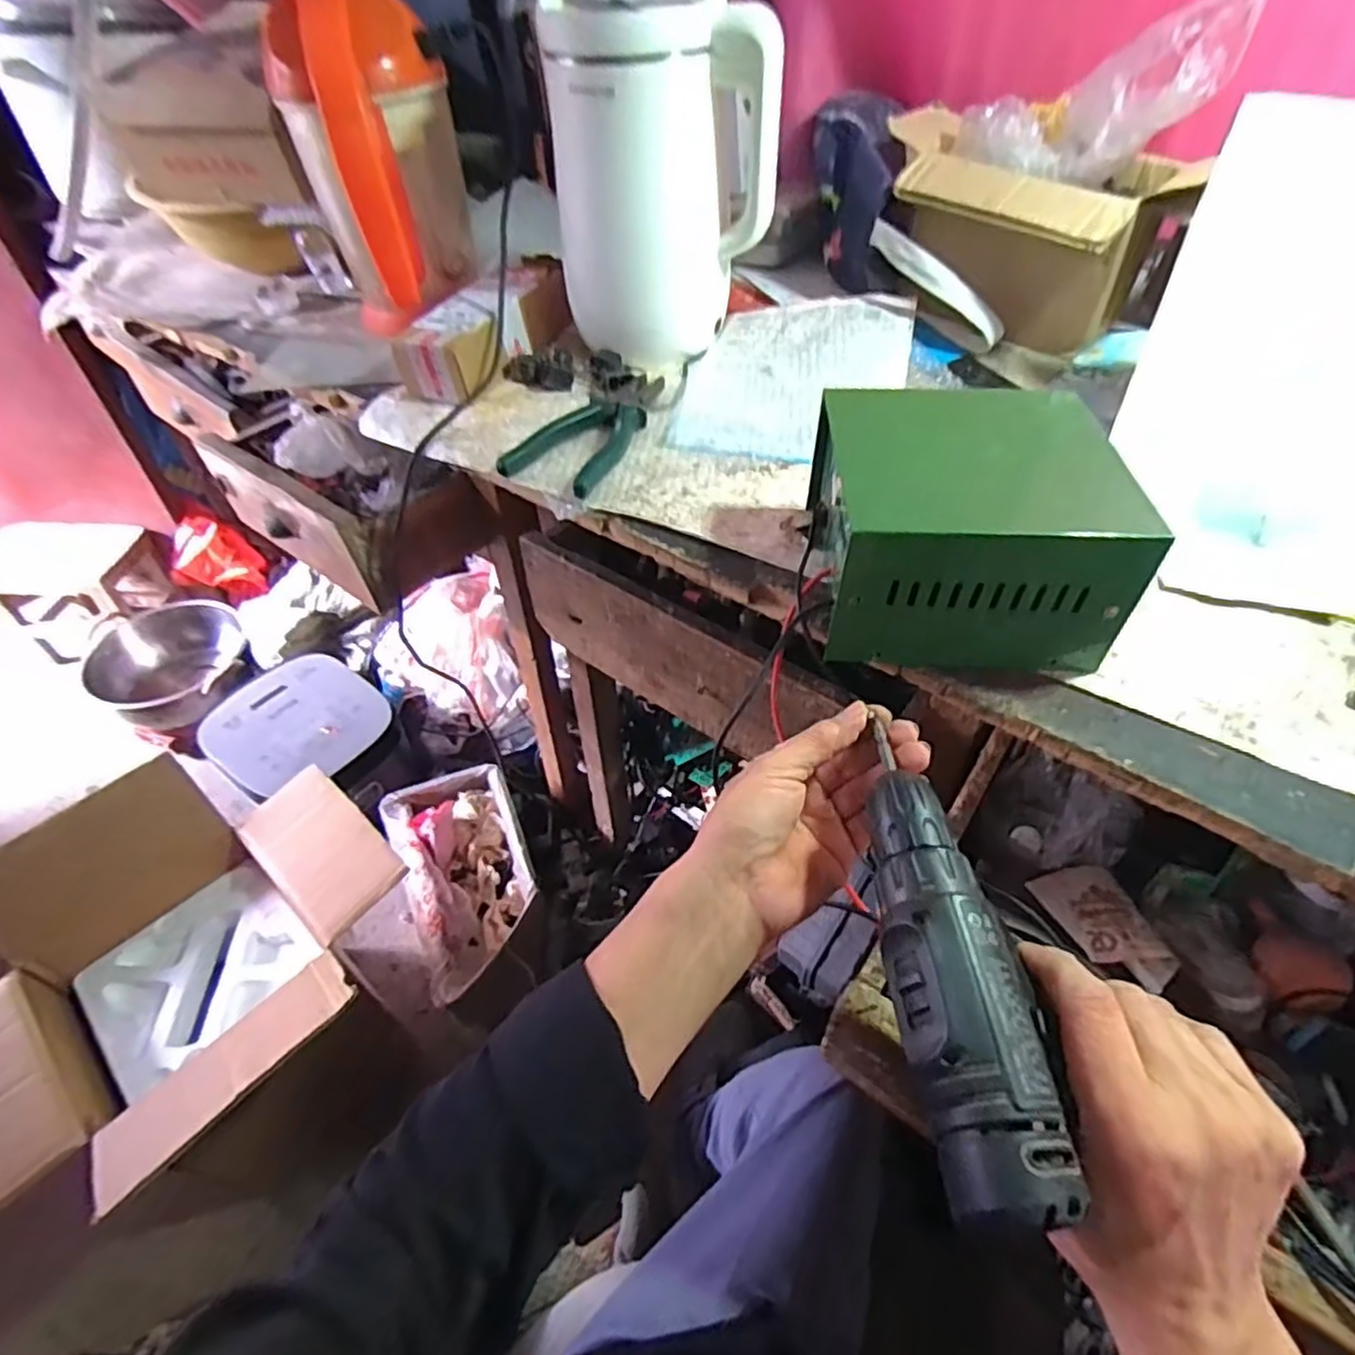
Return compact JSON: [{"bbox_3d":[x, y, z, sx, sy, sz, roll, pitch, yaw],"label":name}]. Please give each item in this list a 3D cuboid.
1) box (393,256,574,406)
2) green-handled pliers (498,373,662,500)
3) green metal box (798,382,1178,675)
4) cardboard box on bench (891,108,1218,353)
[{"bbox_3d":[-0.192,-0.363,0.728,0.091,0.068,0.205,23,53,18],"label":"box"},{"bbox_3d":[-0.070,-0.229,0.638,0.082,0.021,0.192,23,53,18],"label":"green-handled pliers"},{"bbox_3d":[0.178,-0.099,0.460,0.186,0.107,0.154,3,50,2],"label":"green metal box"},{"bbox_3d":[0.320,-0.437,0.700,0.265,0.145,0.155,30,55,23],"label":"cardboard box on bench"}]

